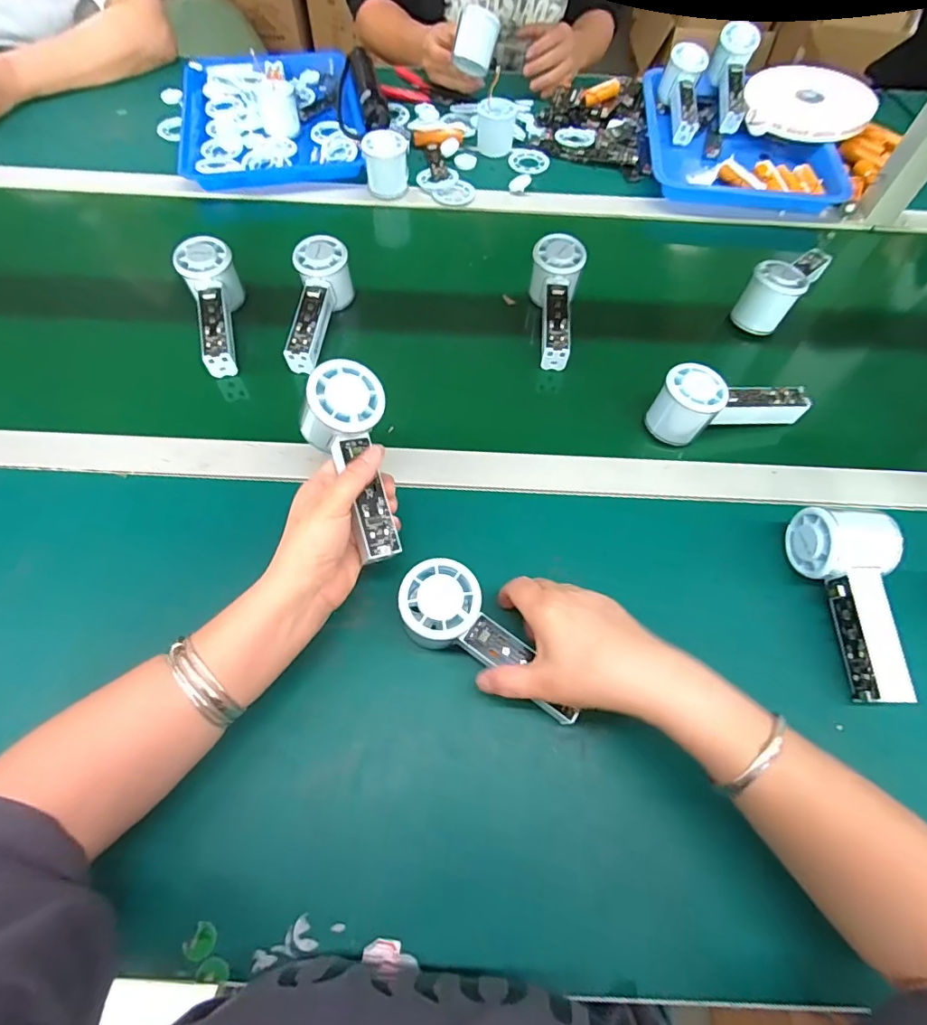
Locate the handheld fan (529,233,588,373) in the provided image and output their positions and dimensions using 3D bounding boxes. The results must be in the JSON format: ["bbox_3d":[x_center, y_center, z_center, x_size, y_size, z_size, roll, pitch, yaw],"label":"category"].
[{"bbox_3d":[0.102,-0.228,0.560,0.058,0.048,0.155,5,78,-1],"label":"handheld fan"}]

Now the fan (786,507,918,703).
[{"bbox_3d":[0.312,0.070,0.402,0.055,0.053,0.150,-1,74,-5],"label":"fan"}]

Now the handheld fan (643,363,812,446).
[{"bbox_3d":[0.259,-0.105,0.500,0.143,0.071,0.052,-7,62,-8],"label":"handheld fan"}]

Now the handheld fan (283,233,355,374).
[{"bbox_3d":[-0.162,-0.220,0.555,0.053,0.063,0.159,10,76,1],"label":"handheld fan"}]

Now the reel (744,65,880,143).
[{"bbox_3d":[0.503,-0.599,0.736,0.167,0.020,0.160,6,71,12],"label":"reel"}]

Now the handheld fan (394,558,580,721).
[{"bbox_3d":[0.015,0.097,0.374,0.147,0.047,0.055,39,65,1],"label":"handheld fan"}]

